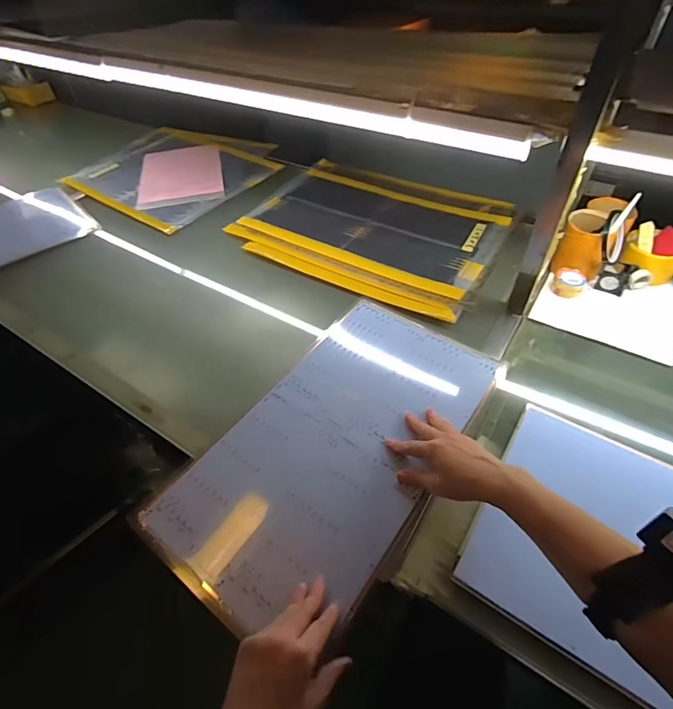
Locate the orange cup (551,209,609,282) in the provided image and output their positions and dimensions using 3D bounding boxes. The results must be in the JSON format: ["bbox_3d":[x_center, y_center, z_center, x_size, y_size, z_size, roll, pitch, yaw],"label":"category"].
[{"bbox_3d":[0.447,-0.194,0.738,0.082,0.101,0.072,25,54,23],"label":"orange cup"}]

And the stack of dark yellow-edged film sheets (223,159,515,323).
[{"bbox_3d":[0.079,-0.293,0.906,0.542,0.025,0.427,23,53,22],"label":"stack of dark yellow-edged film sheets"}]

